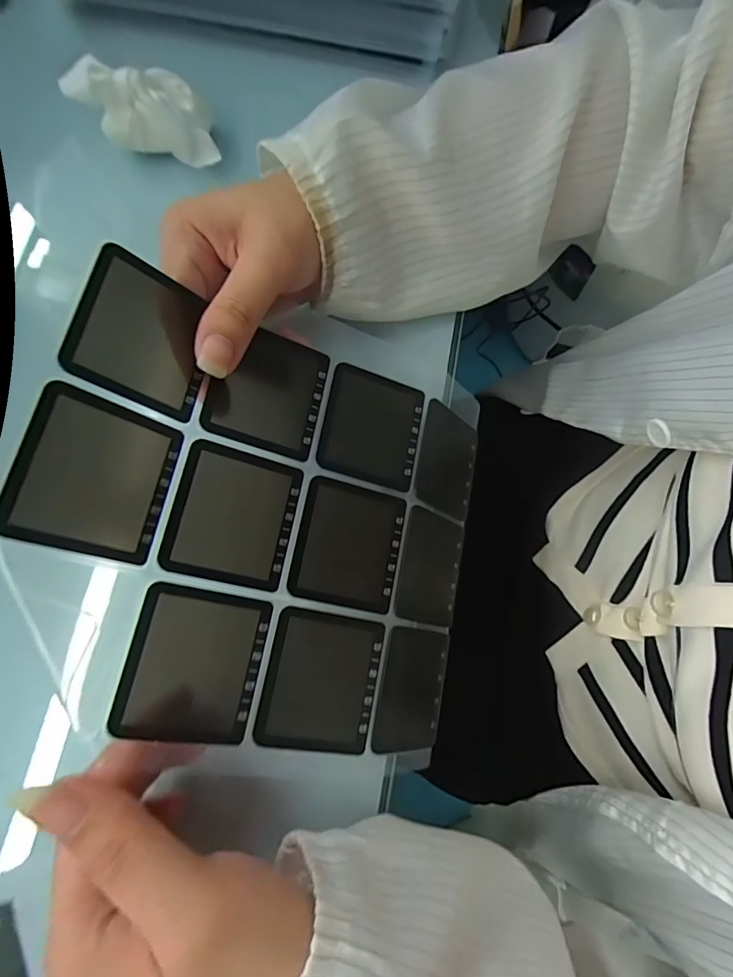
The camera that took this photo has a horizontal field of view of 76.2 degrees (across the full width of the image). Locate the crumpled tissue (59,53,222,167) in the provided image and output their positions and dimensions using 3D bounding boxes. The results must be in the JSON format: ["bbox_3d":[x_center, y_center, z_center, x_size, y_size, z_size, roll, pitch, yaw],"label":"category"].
[{"bbox_3d":[-0.134,-0.229,0.280,0.085,0.041,0.036,10,76,2],"label":"crumpled tissue"}]

